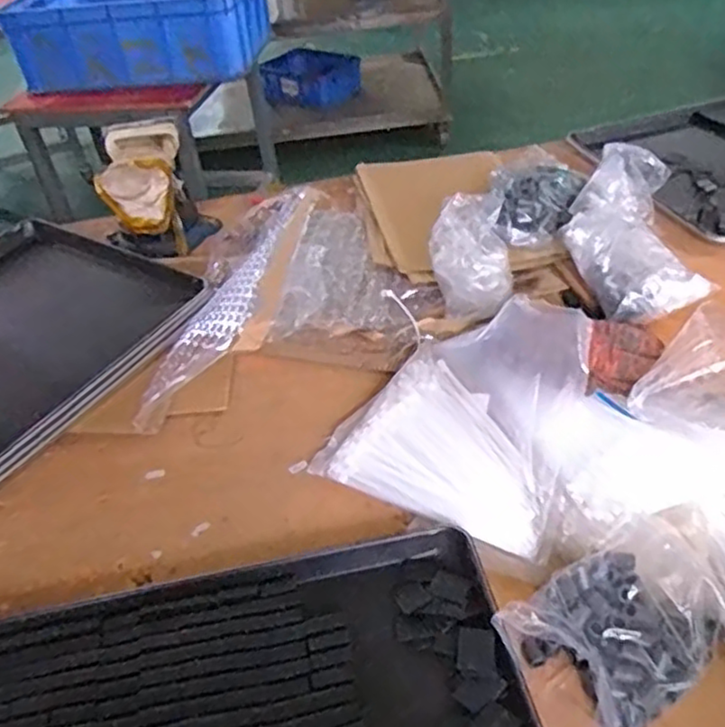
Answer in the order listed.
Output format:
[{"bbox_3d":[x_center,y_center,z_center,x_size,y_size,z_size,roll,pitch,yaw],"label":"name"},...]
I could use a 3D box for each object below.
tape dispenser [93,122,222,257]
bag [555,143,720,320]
[{"bbox_3d":[-0.319,-0.258,1.069,0.151,0.143,0.207,-16,42,-9],"label":"tape dispenser"},{"bbox_3d":[0.334,-0.166,0.889,0.151,0.082,0.299,0,41,9],"label":"bag"}]

